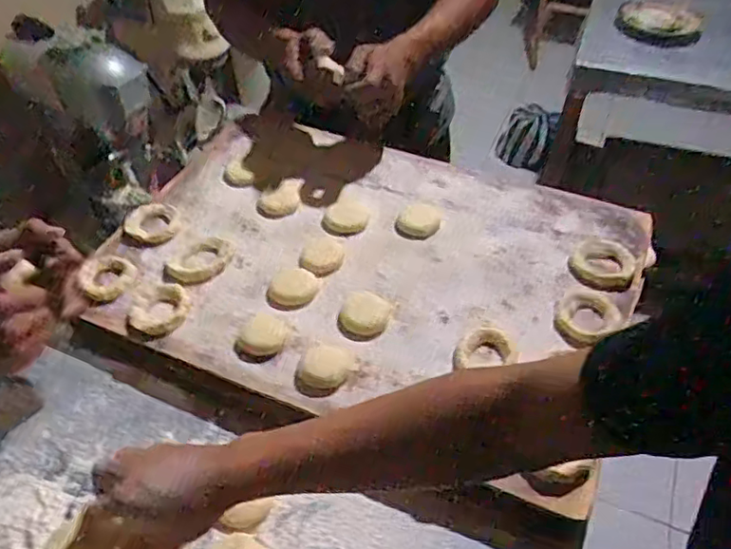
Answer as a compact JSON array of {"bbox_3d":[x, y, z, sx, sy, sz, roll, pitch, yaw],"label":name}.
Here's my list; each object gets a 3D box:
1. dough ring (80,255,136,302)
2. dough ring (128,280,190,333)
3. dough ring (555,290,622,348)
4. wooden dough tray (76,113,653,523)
[{"bbox_3d":[-0.293,0.001,0.707,0.057,0.027,0.061,0,46,0],"label":"dough ring"},{"bbox_3d":[-0.223,0.034,0.687,0.062,0.010,0.068,0,46,0],"label":"dough ring"},{"bbox_3d":[0.235,0.045,0.672,0.081,0.015,0.059,-29,53,-25],"label":"dough ring"},{"bbox_3d":[0.003,-0.012,0.754,0.606,0.059,0.449,17,48,16],"label":"wooden dough tray"}]

